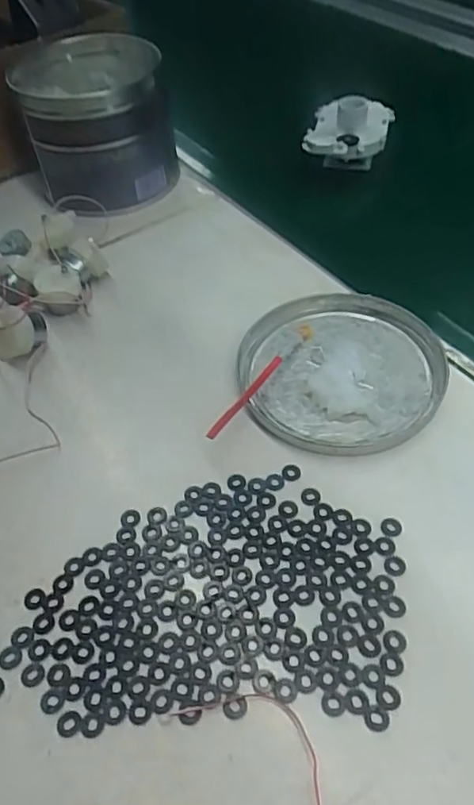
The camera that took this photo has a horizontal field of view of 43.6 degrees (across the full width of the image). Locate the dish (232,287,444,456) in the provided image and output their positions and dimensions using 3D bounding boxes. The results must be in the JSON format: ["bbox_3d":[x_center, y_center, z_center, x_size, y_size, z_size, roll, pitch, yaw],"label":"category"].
[{"bbox_3d":[0.067,-0.023,0.384,0.131,0.011,0.125,-2,48,2],"label":"dish"}]

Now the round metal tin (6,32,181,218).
[{"bbox_3d":[-0.124,-0.248,0.531,0.122,0.103,0.134,-2,48,2],"label":"round metal tin"}]

